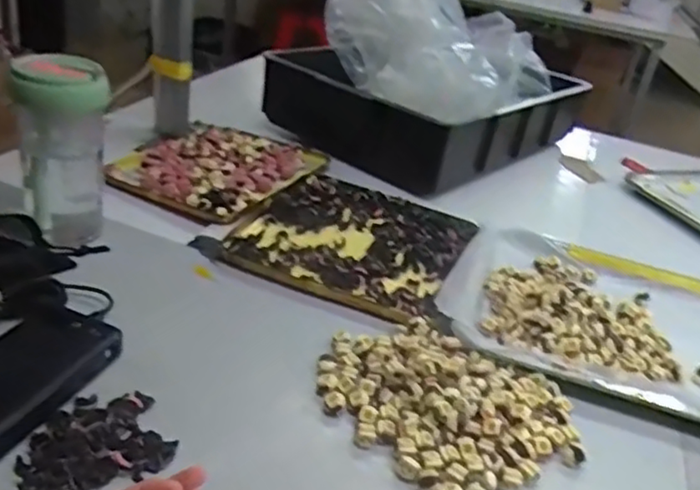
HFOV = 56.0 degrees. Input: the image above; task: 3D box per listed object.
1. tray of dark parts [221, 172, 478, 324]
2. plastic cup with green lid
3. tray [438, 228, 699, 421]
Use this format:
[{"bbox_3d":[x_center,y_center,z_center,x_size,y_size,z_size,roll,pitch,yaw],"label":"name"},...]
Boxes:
[{"bbox_3d":[0.005,-0.007,0.743,0.224,0.022,0.248,19,30,17],"label":"tray of dark parts"},{"bbox_3d":[-0.279,-0.090,0.651,0.078,0.184,0.081,-4,31,-23],"label":"plastic cup with green lid"},{"bbox_3d":[0.288,0.072,0.671,0.363,0.031,0.273,16,29,11],"label":"tray"}]

